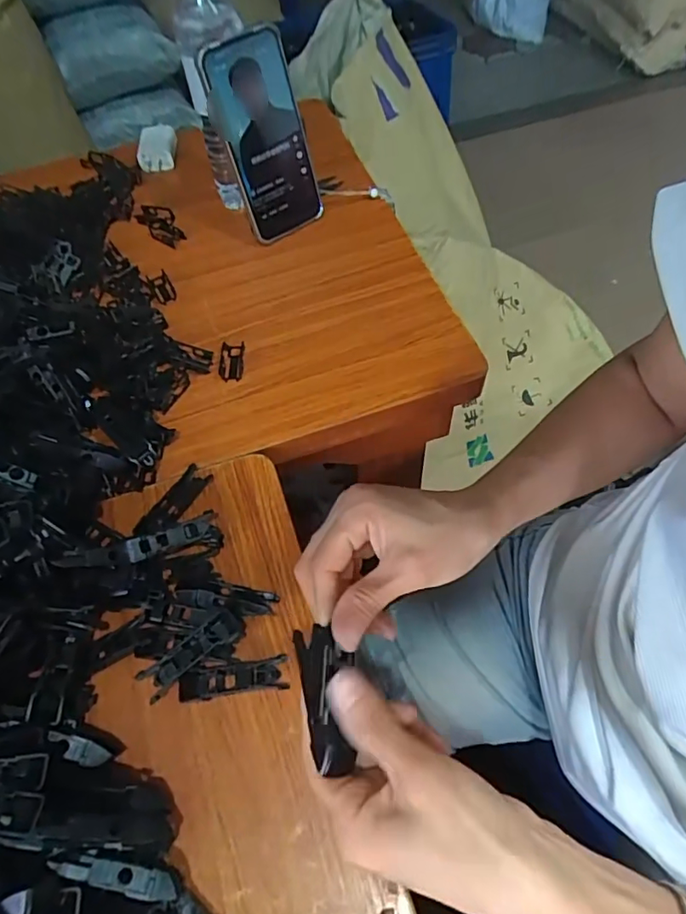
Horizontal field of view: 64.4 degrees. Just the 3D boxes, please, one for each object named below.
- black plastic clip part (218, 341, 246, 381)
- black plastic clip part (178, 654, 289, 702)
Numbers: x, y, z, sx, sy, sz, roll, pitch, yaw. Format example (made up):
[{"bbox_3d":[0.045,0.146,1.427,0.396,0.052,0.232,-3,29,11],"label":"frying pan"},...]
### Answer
[{"bbox_3d":[-0.099,-0.086,0.483,0.020,0.005,0.040,-1,59,3],"label":"black plastic clip part"},{"bbox_3d":[-0.069,0.140,0.345,0.067,0.013,0.020,-7,59,-1],"label":"black plastic clip part"}]

